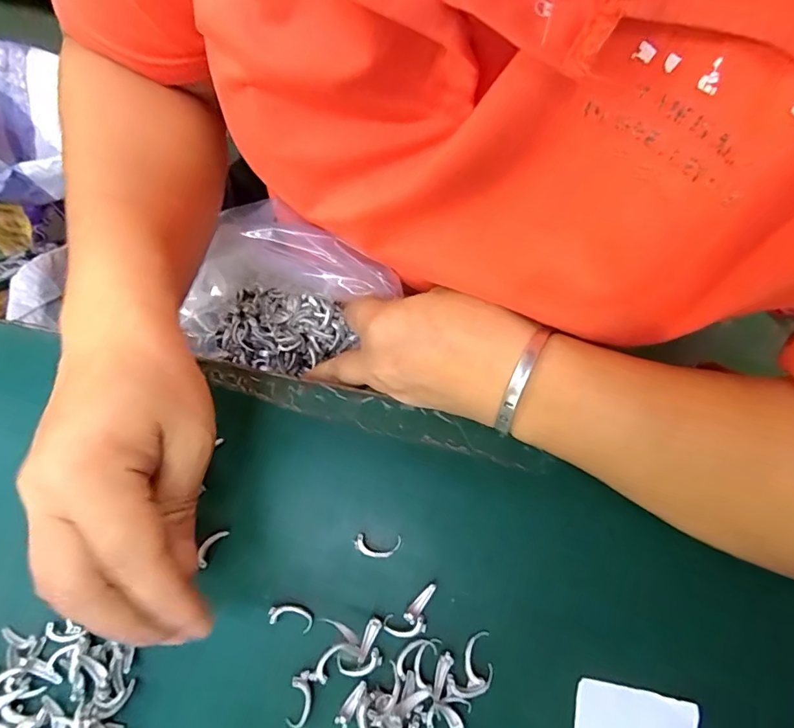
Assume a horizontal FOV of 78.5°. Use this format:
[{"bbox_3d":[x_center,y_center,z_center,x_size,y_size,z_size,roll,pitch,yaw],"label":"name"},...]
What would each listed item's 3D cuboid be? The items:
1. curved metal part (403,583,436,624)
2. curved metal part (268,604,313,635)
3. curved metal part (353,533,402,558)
[{"bbox_3d":[0.011,0.114,0.234,0.006,0.004,0.020,35,76,11],"label":"curved metal part"},{"bbox_3d":[-0.051,0.122,0.234,0.021,0.004,0.011,16,73,6],"label":"curved metal part"},{"bbox_3d":[-0.010,0.091,0.242,0.024,0.004,0.011,3,72,2],"label":"curved metal part"}]

